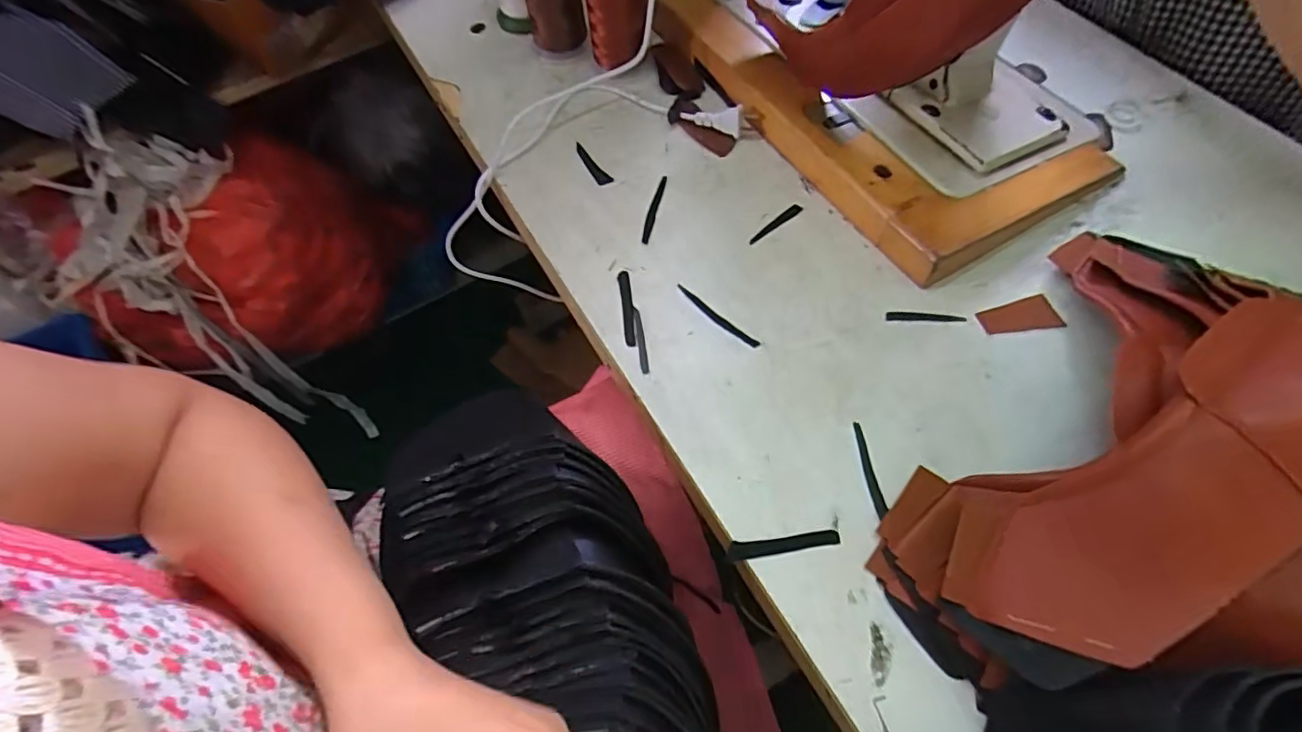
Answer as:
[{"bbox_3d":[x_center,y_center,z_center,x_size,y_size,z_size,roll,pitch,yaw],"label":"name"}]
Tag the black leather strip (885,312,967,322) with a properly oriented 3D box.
[{"bbox_3d":[0.186,-0.034,0.400,0.052,0.004,0.008,1,62,2],"label":"black leather strip"}]

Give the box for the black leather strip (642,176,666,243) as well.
[{"bbox_3d":[0.002,-0.121,0.456,0.006,0.007,0.069,11,63,7],"label":"black leather strip"}]

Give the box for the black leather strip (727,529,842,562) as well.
[{"bbox_3d":[0.075,0.102,0.335,0.064,0.004,0.010,-7,62,-2],"label":"black leather strip"}]

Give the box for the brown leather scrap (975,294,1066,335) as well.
[{"bbox_3d":[0.247,-0.033,0.393,0.050,0.004,0.026,-13,62,-5],"label":"brown leather scrap"}]

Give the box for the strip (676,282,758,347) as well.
[{"bbox_3d":[0.045,-0.035,0.403,0.071,0.004,0.007,39,70,20],"label":"strip"}]

